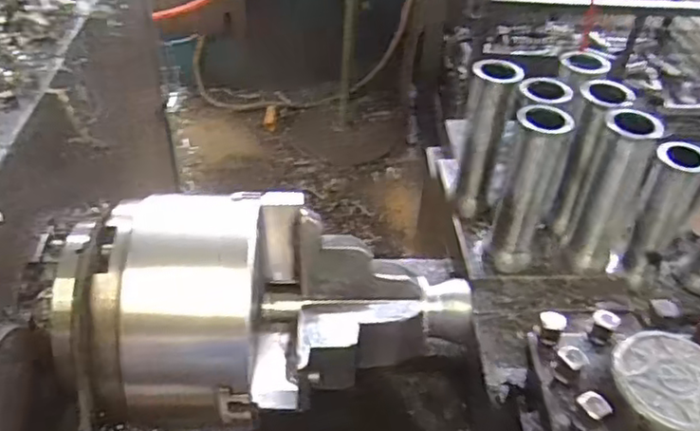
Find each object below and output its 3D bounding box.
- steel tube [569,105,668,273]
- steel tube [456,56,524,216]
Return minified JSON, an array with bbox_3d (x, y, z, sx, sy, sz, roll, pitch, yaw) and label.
[{"bbox_3d":[0.285,-0.023,0.711,0.056,0.190,0.048,27,47,23],"label":"steel tube"},{"bbox_3d":[0.158,-0.089,0.773,0.049,0.185,0.054,19,45,16],"label":"steel tube"}]

